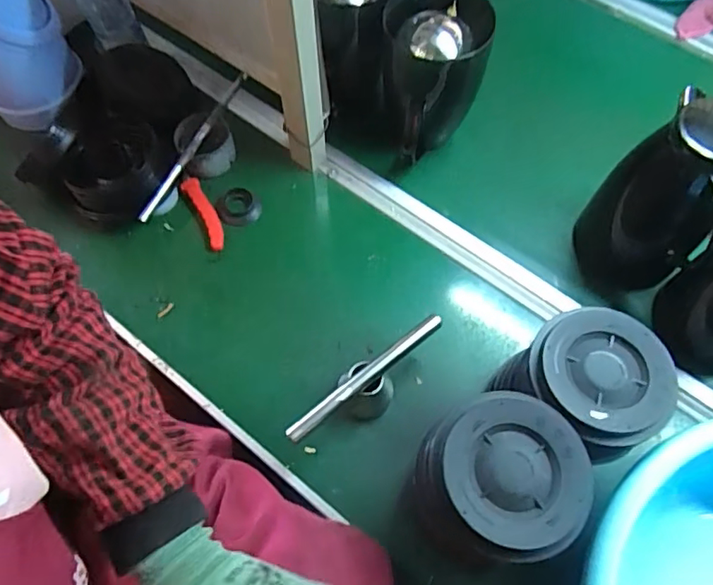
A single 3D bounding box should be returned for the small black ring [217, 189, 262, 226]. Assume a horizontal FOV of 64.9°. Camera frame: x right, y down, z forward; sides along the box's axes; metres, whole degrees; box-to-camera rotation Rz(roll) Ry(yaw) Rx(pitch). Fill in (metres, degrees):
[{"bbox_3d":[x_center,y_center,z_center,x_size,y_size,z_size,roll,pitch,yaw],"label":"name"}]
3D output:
[{"bbox_3d":[-0.156,-0.113,0.747,0.056,0.021,0.048,-4,64,-2],"label":"small black ring"}]

